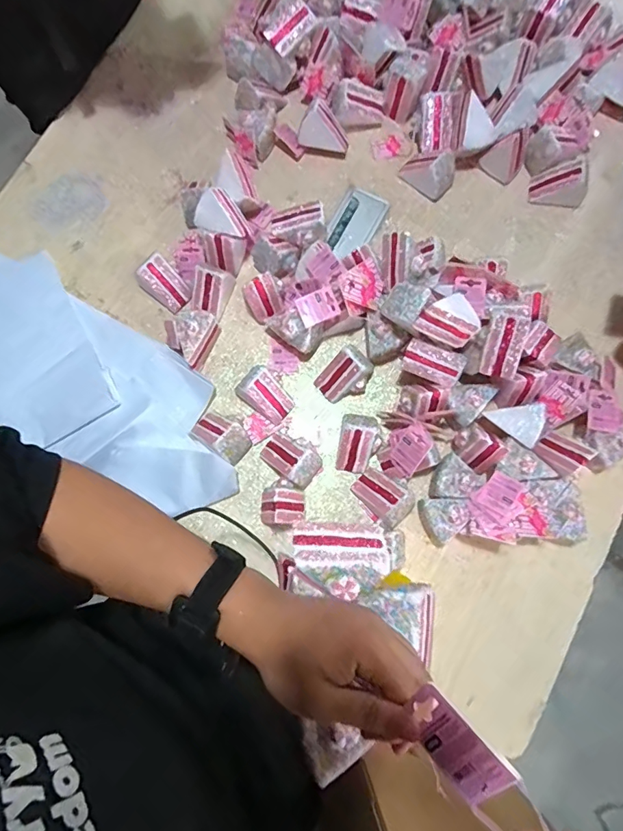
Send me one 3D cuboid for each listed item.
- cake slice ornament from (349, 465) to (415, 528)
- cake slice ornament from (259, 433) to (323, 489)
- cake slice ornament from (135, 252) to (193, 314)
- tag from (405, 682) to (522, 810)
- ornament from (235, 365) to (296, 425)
[{"bbox_3d":[0.111,0.124,0.697,0.095,0.059,0.069,42,83,8],"label":"cake slice ornament"},{"bbox_3d":[-0.035,0.067,0.705,0.095,0.064,0.067,35,82,7],"label":"cake slice ornament"},{"bbox_3d":[-0.246,-0.220,0.761,0.078,0.066,0.059,39,83,8],"label":"cake slice ornament"},{"bbox_3d":[0.083,0.193,0.266,0.059,0.004,0.047,39,123,28],"label":"tag"},{"bbox_3d":[-0.073,-0.032,0.725,0.085,0.058,0.061,41,83,8],"label":"ornament"}]

